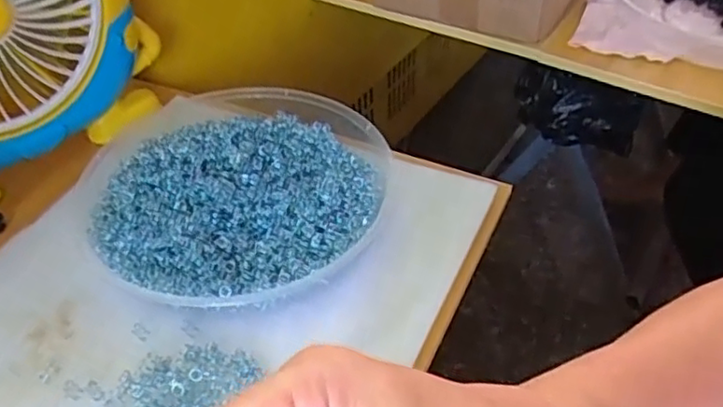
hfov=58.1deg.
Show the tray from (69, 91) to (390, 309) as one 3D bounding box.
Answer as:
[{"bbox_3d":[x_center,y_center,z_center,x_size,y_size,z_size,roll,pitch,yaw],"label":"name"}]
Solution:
[{"bbox_3d":[-0.101,-0.020,0.495,0.228,0.023,0.221,1,47,5],"label":"tray"}]

